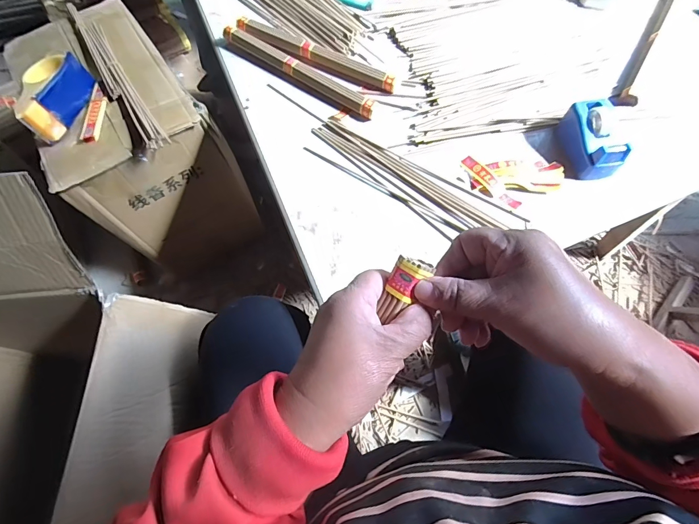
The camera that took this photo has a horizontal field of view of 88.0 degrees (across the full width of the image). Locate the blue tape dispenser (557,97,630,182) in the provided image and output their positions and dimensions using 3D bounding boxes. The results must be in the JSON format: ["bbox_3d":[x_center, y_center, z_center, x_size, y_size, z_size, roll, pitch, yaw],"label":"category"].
[{"bbox_3d":[0.333,-0.166,0.493,0.057,0.056,0.103,-6,66,0],"label":"blue tape dispenser"}]

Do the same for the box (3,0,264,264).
[{"bbox_3d":[-0.448,-0.266,0.808,0.268,0.335,0.415,-31,69,-11],"label":"box"}]

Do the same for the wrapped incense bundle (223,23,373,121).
[{"bbox_3d":[-0.087,-0.310,0.586,0.307,0.024,0.025,35,72,16],"label":"wrapped incense bundle"}]

